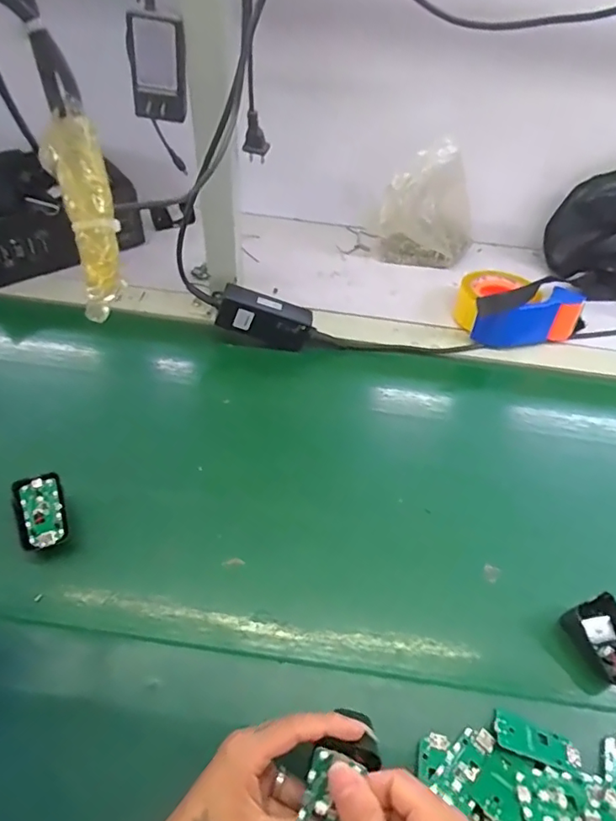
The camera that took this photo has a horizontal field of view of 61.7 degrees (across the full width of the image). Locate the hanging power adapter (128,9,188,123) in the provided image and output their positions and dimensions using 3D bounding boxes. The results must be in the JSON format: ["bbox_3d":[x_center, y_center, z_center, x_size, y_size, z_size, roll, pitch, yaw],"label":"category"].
[{"bbox_3d":[-0.140,-0.317,0.477,0.053,0.079,0.035,-5,49,-11],"label":"hanging power adapter"}]

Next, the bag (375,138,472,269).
[{"bbox_3d":[0.177,-0.291,0.760,0.145,0.167,0.065,13,51,6],"label":"bag"}]

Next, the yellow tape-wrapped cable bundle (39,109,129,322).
[{"bbox_3d":[-0.083,-0.071,0.194,0.019,0.071,0.013,-11,21,-16],"label":"yellow tape-wrapped cable bundle"}]

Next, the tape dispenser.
[{"bbox_3d":[0.279,-0.144,0.707,0.145,0.066,0.111,-3,51,-7],"label":"tape dispenser"}]

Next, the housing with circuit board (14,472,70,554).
[{"bbox_3d":[-0.247,0.094,0.478,0.039,0.012,0.068,-12,67,-23],"label":"housing with circuit board"}]

